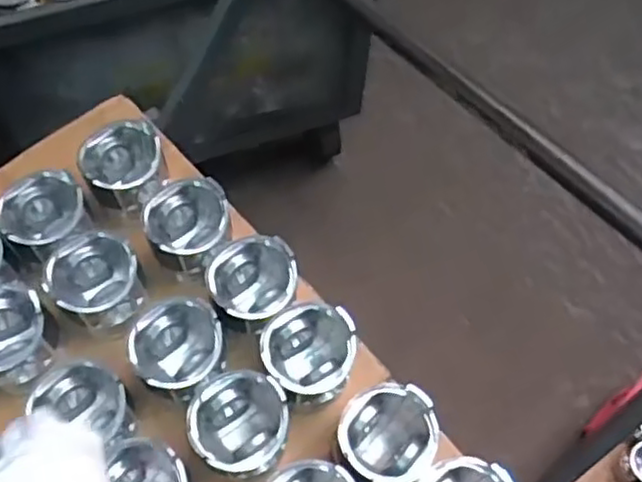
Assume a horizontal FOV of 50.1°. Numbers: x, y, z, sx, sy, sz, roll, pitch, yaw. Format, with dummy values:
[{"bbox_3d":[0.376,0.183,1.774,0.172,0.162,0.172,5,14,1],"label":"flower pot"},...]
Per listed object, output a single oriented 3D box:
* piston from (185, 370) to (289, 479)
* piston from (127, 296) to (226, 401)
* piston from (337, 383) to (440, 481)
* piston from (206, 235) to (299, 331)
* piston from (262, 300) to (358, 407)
[{"bbox_3d":[-0.071,0.160,0.598,0.081,0.067,0.084,1,62,-2],"label":"piston"},{"bbox_3d":[-0.128,0.101,0.623,0.079,0.070,0.085,1,62,-2],"label":"piston"},{"bbox_3d":[0.056,0.174,0.601,0.081,0.066,0.080,1,62,-2],"label":"piston"},{"bbox_3d":[-0.064,0.041,0.650,0.080,0.064,0.084,1,62,-2],"label":"piston"},{"bbox_3d":[-0.011,0.104,0.628,0.085,0.068,0.083,-20,65,-13],"label":"piston"}]

